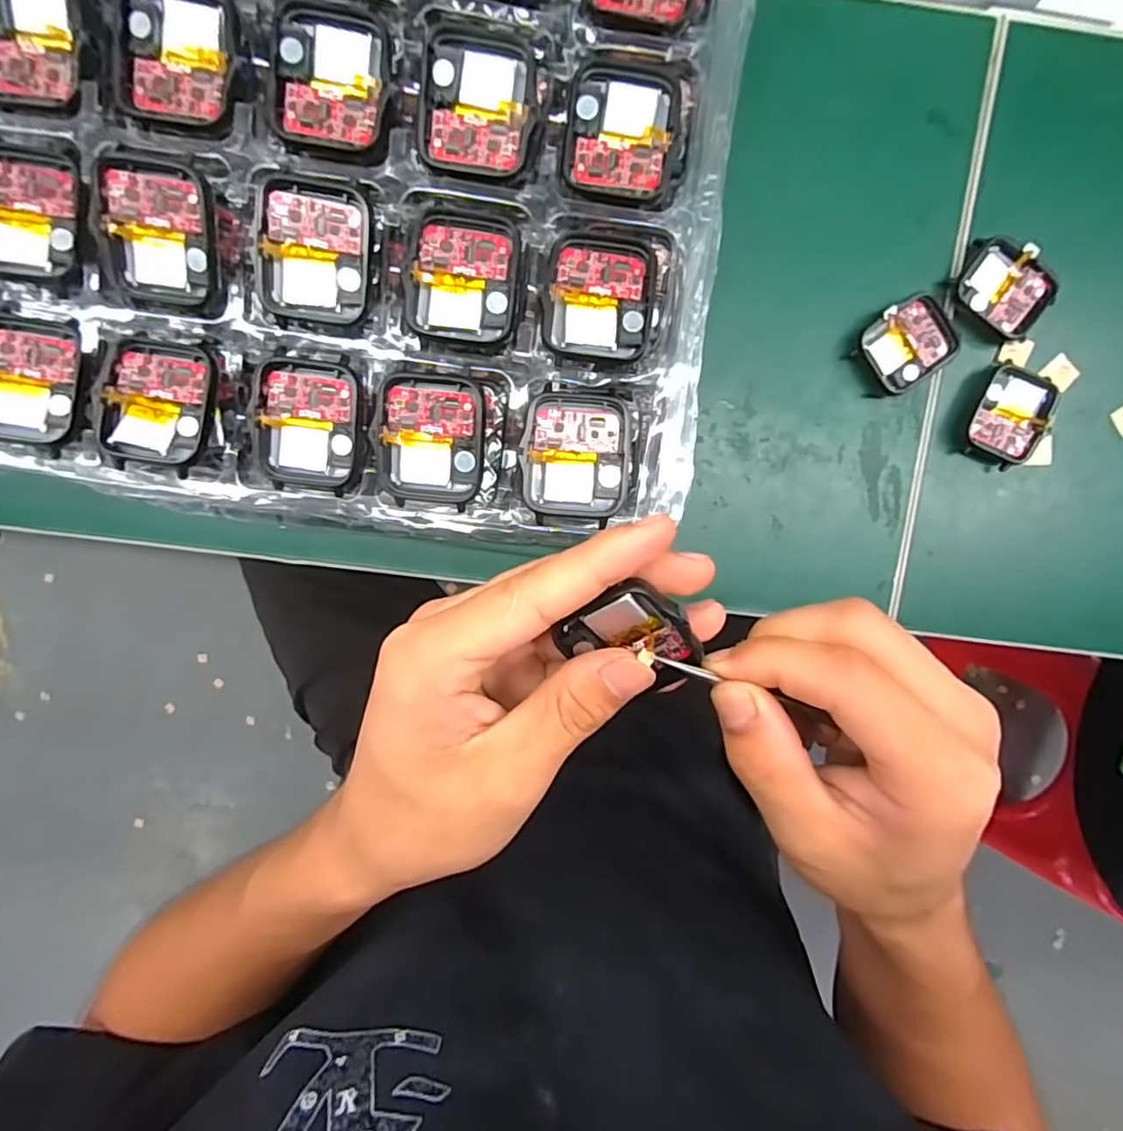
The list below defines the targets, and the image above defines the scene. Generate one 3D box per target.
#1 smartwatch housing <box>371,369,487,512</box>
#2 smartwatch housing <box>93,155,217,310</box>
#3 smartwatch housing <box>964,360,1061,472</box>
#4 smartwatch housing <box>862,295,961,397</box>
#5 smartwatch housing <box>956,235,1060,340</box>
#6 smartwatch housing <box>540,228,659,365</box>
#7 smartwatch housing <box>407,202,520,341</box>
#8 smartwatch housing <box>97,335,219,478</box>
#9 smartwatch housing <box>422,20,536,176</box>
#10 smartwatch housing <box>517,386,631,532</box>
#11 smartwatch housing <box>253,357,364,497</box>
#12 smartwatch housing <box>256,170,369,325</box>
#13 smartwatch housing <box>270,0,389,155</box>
[{"bbox_3d":[-0.046,-0.044,0.206,0.038,0.011,0.044,5,96,-1],"label":"smartwatch housing"},{"bbox_3d":[-0.136,-0.114,0.196,0.035,0.007,0.042,9,98,-2],"label":"smartwatch housing"},{"bbox_3d":[0.223,-0.075,0.292,0.037,0.011,0.047,18,97,-3],"label":"smartwatch housing"},{"bbox_3d":[0.169,-0.109,0.286,0.039,0.010,0.037,-33,97,4],"label":"smartwatch housing"},{"bbox_3d":[0.215,-0.134,0.283,0.044,0.011,0.038,28,97,-5],"label":"smartwatch housing"},{"bbox_3d":[0.013,-0.094,0.204,0.038,0.006,0.043,8,96,-2],"label":"smartwatch housing"},{"bbox_3d":[-0.033,-0.101,0.202,0.037,0.005,0.043,8,96,-2],"label":"smartwatch housing"},{"bbox_3d":[-0.143,-0.058,0.209,0.037,0.010,0.044,13,95,-2],"label":"smartwatch housing"},{"bbox_3d":[-0.028,-0.157,0.196,0.037,0.006,0.044,7,96,-1],"label":"smartwatch housing"},{"bbox_3d":[0.005,-0.039,0.209,0.037,0.005,0.045,6,96,-1],"label":"smartwatch housing"},{"bbox_3d":[-0.091,-0.051,0.211,0.038,0.008,0.045,8,96,-2],"label":"smartwatch housing"},{"bbox_3d":[-0.084,-0.107,0.197,0.037,0.006,0.042,8,96,-2],"label":"smartwatch housing"},{"bbox_3d":[-0.076,-0.162,0.193,0.037,0.004,0.043,10,96,-2],"label":"smartwatch housing"}]

